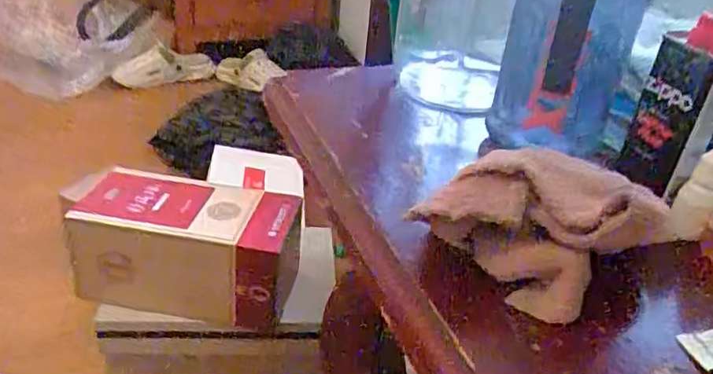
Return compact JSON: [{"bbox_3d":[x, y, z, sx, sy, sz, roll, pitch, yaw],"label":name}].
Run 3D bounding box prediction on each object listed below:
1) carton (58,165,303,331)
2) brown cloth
[{"bbox_3d":[-0.228,0.077,0.840,0.279,0.141,0.140,6,33,1],"label":"carton"},{"bbox_3d":[0.099,0.022,0.338,0.125,0.065,0.058,21,36,23],"label":"brown cloth"}]

